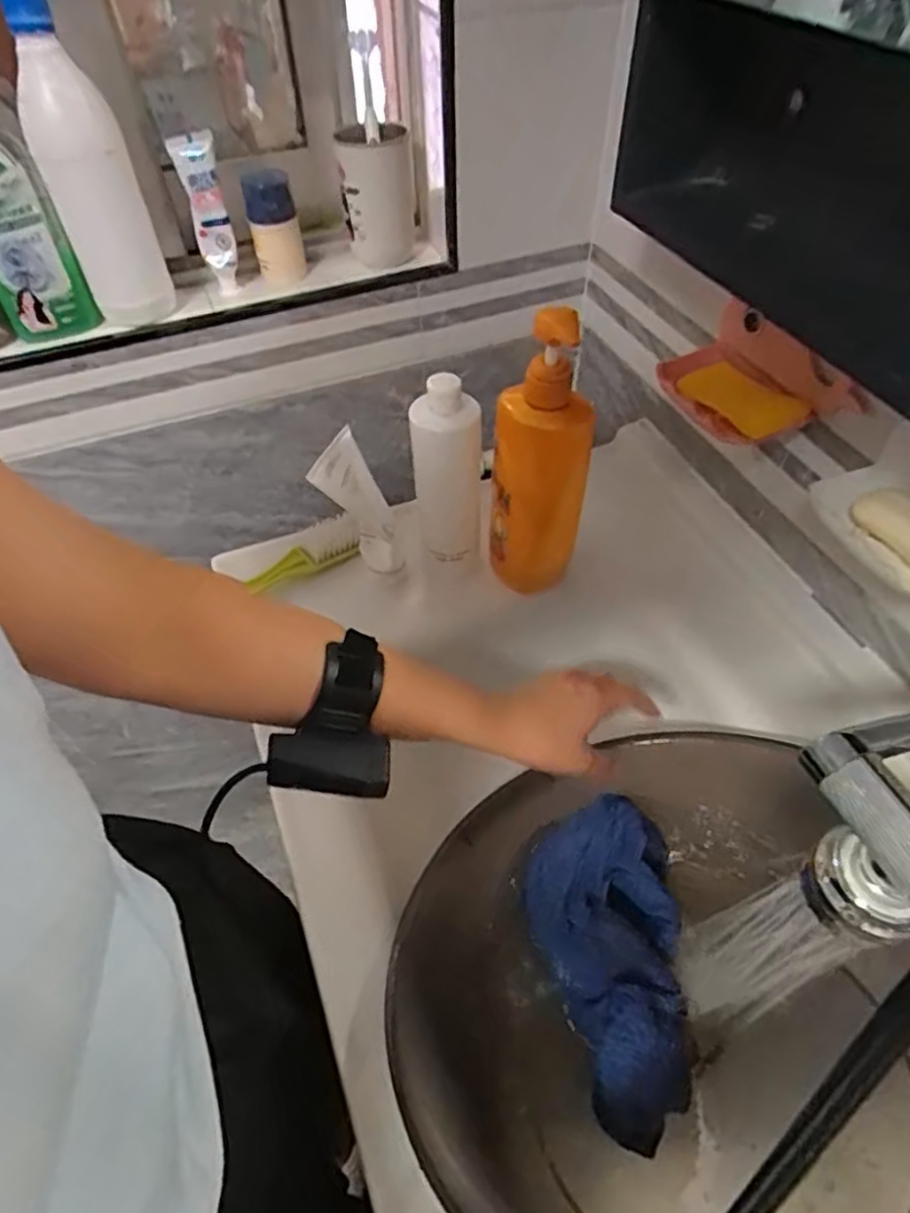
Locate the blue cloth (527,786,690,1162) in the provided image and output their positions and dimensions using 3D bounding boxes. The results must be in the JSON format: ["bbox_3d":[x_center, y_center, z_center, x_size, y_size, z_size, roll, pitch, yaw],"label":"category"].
[{"bbox_3d":[0.112,0.255,0.500,0.113,0.062,0.215,2,51,4],"label":"blue cloth"}]

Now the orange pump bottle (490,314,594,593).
[{"bbox_3d":[0.070,-0.120,0.594,0.082,0.262,0.061,0,51,3],"label":"orange pump bottle"}]

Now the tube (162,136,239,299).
[{"bbox_3d":[-0.248,-0.394,0.692,0.038,0.143,0.025,-16,52,-10],"label":"tube"}]

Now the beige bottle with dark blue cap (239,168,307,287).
[{"bbox_3d":[-0.194,-0.406,0.744,0.052,0.116,0.052,-10,51,-6],"label":"beige bottle with dark blue cap"}]

